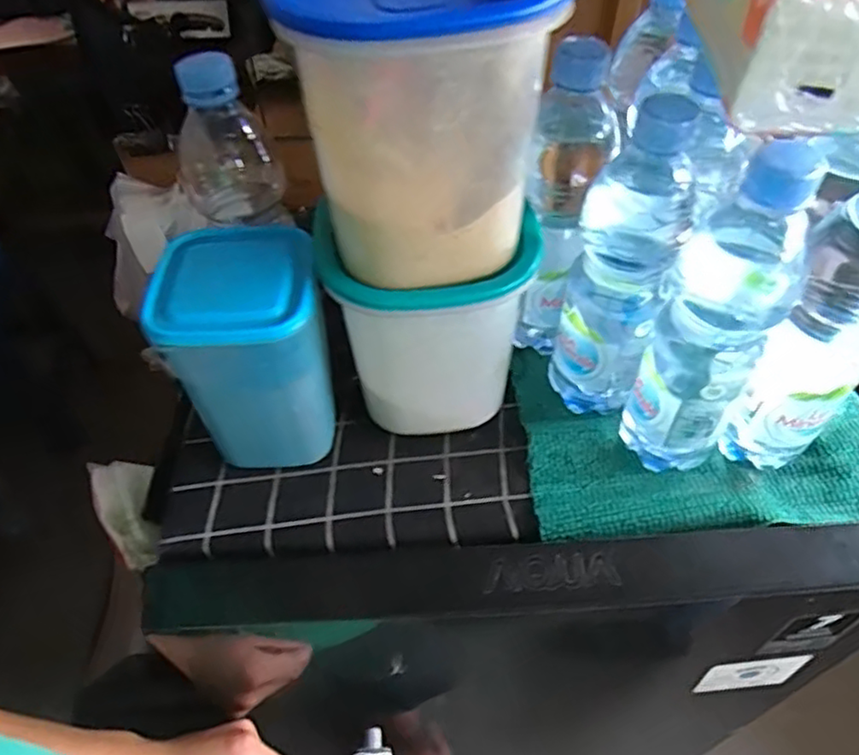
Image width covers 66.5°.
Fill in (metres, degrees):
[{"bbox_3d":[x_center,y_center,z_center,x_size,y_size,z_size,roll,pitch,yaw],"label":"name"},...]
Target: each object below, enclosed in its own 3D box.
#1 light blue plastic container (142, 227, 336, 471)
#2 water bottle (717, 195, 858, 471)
[{"bbox_3d":[-0.113,-0.010,0.451,0.101,0.159,0.099,-12,50,-7],"label":"light blue plastic container"},{"bbox_3d":[0.236,-0.022,0.389,0.061,0.230,0.054,25,56,22],"label":"water bottle"}]

